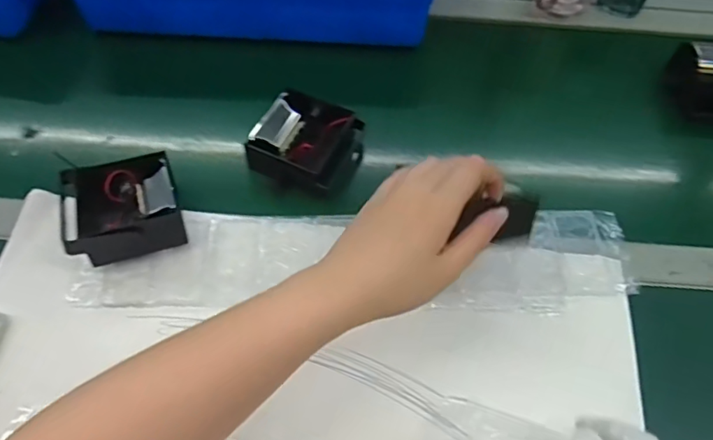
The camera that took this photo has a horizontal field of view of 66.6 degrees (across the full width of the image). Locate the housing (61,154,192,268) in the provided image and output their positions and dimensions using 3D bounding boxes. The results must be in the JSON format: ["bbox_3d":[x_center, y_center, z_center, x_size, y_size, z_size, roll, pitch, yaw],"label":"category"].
[{"bbox_3d":[-0.201,-0.013,0.467,0.093,0.046,0.092,-20,63,-13],"label":"housing"}]

